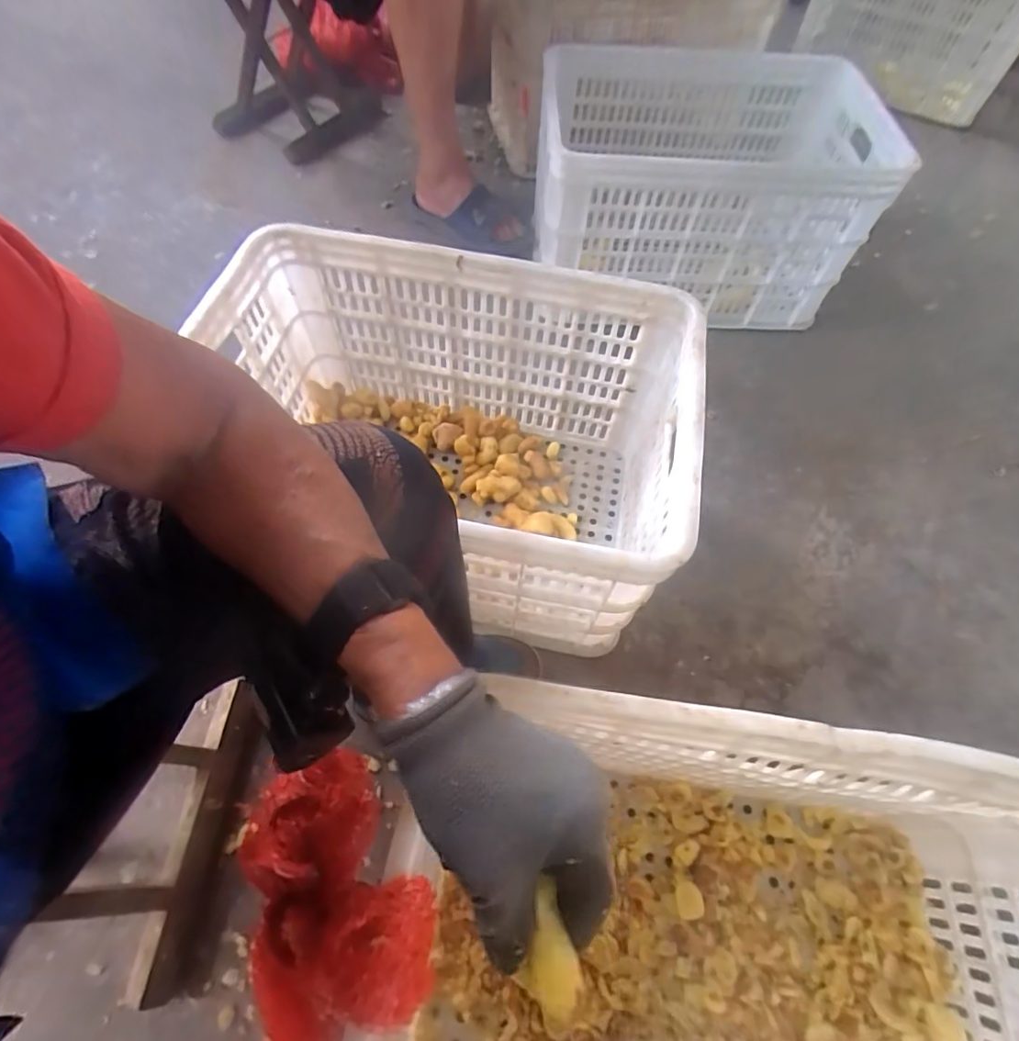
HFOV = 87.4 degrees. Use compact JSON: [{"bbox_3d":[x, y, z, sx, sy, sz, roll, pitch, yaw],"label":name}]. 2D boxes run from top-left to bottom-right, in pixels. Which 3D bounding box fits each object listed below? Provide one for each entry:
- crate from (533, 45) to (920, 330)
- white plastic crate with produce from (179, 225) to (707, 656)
[{"bbox_3d":[0.319,-0.578,0.937,0.551,0.273,0.389,0,61,-3],"label":"crate"},{"bbox_3d":[-0.071,-0.081,0.643,0.500,0.285,0.351,10,61,3],"label":"white plastic crate with produce"}]

